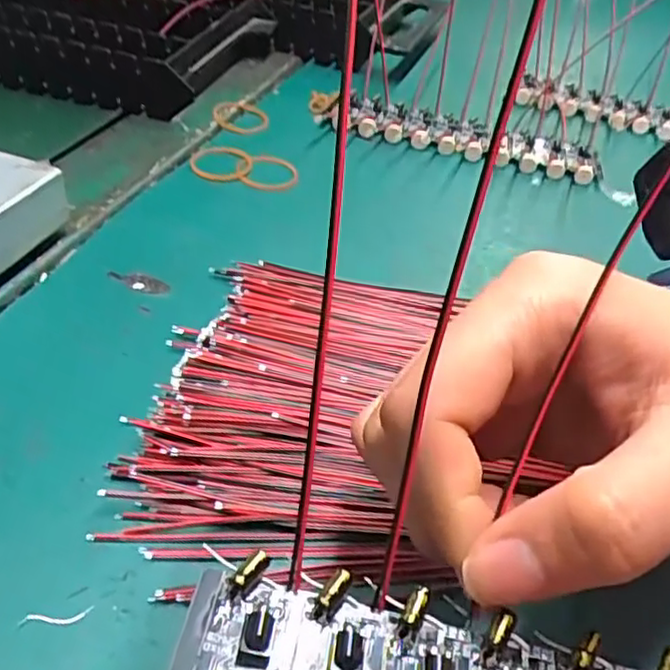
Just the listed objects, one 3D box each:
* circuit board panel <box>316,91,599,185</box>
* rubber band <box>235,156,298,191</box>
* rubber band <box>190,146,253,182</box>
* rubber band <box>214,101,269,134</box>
[{"bbox_3d":[0.069,-0.119,0.397,0.172,0.016,0.044,10,42,5],"label":"circuit board panel"},{"bbox_3d":[-0.035,-0.086,0.346,0.031,0.005,0.028,1,42,-5],"label":"rubber band"},{"bbox_3d":[-0.059,-0.090,0.346,0.032,0.004,0.032,-1,42,-8],"label":"rubber band"},{"bbox_3d":[-0.055,-0.128,0.387,0.030,0.006,0.038,-3,44,-7],"label":"rubber band"}]

